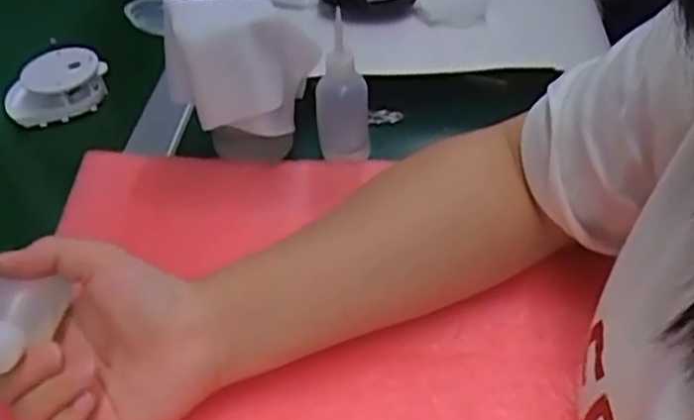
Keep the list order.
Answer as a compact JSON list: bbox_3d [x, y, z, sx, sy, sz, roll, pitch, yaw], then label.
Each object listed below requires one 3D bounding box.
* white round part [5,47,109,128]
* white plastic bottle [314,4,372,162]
[{"bbox_3d":[-0.238,-0.101,0.591,0.037,0.052,0.084,31,55,31],"label":"white round part"},{"bbox_3d":[-0.003,-0.087,0.506,0.039,0.101,0.029,-1,44,0],"label":"white plastic bottle"}]

